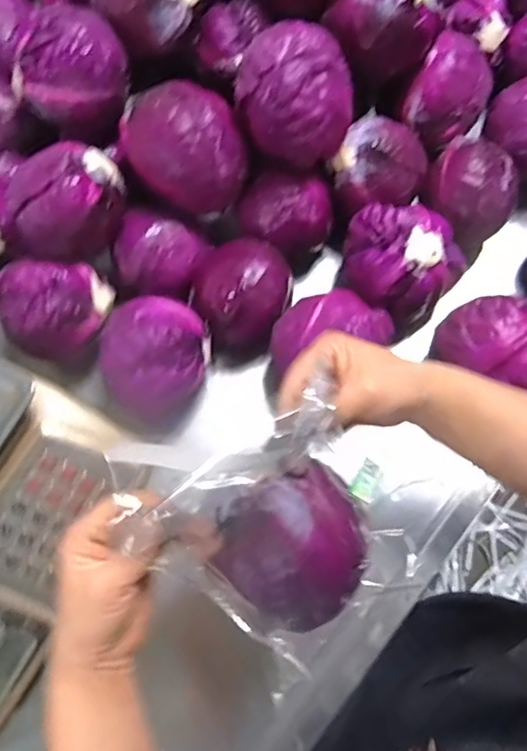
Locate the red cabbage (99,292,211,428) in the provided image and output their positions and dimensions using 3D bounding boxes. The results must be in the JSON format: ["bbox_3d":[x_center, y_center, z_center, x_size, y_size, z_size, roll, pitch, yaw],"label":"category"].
[{"bbox_3d":[-0.099,-0.018,0.512,0.100,0.090,0.102,-38,77,-10],"label":"red cabbage"}]

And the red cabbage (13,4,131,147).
[{"bbox_3d":[-0.170,-0.274,0.495,0.079,0.078,0.090,32,77,10],"label":"red cabbage"}]

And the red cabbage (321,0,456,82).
[{"bbox_3d":[0.117,-0.336,0.507,0.099,0.080,0.093,27,76,8],"label":"red cabbage"}]

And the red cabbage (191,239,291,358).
[{"bbox_3d":[-0.020,-0.077,0.538,0.092,0.086,0.086,0,74,1],"label":"red cabbage"}]

